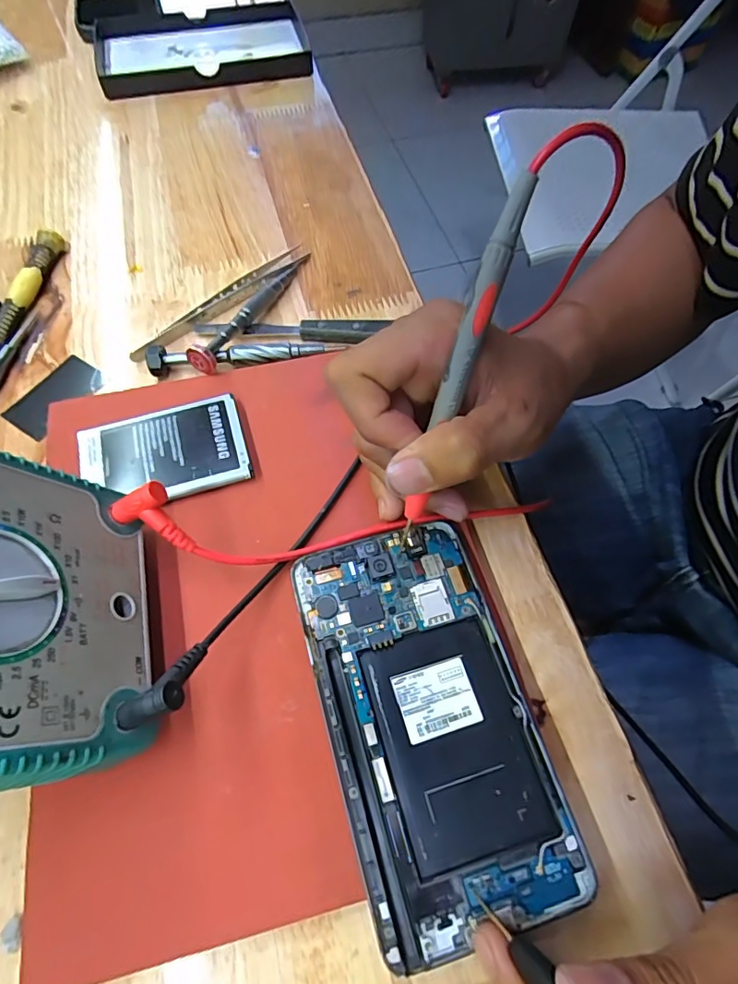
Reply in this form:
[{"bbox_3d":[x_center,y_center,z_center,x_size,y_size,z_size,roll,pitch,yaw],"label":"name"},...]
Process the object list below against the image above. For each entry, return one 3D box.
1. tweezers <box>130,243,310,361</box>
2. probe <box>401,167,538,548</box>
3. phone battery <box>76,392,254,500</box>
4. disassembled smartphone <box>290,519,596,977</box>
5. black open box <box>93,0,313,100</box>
[{"bbox_3d":[-0.087,-0.116,0.315,0.015,0.009,0.128,39,68,18],"label":"tweezers"},{"bbox_3d":[0.032,-0.039,0.196,0.009,0.144,0.010,21,29,10],"label":"probe"},{"bbox_3d":[-0.102,-0.018,0.257,0.079,0.009,0.051,-15,63,-9],"label":"phone battery"},{"bbox_3d":[0.022,0.085,0.204,0.077,0.005,0.147,-14,63,-9],"label":"disassembled smartphone"},{"bbox_3d":[-0.142,-0.382,0.445,0.180,0.020,0.114,-13,63,-8],"label":"black open box"}]

